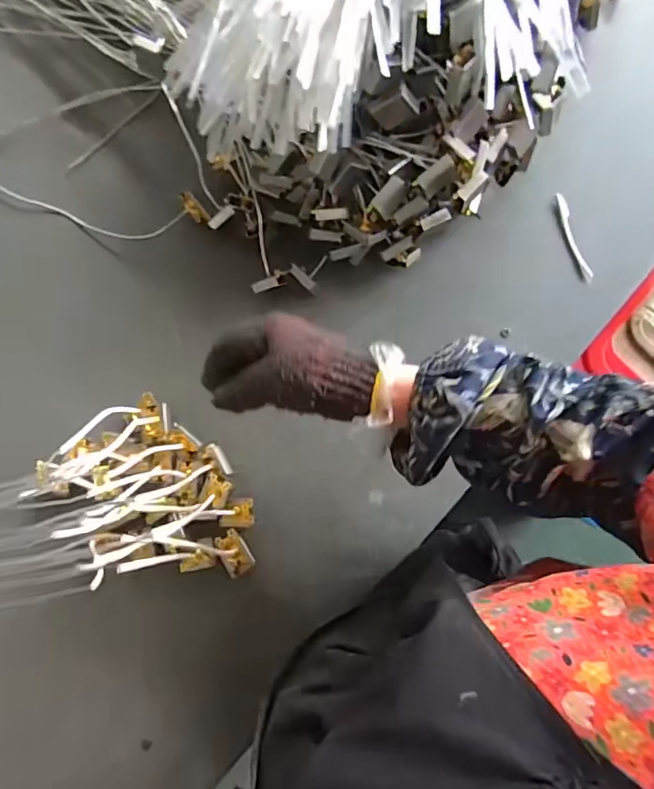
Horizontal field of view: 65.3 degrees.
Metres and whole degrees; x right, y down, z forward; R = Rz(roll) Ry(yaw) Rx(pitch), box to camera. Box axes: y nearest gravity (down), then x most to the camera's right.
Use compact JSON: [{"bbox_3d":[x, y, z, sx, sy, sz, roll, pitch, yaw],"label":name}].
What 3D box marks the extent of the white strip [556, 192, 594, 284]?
[{"bbox_3d":[0.271,-0.172,0.562,0.010,0.007,0.104,-16,82,-3],"label":"white strip"}]

